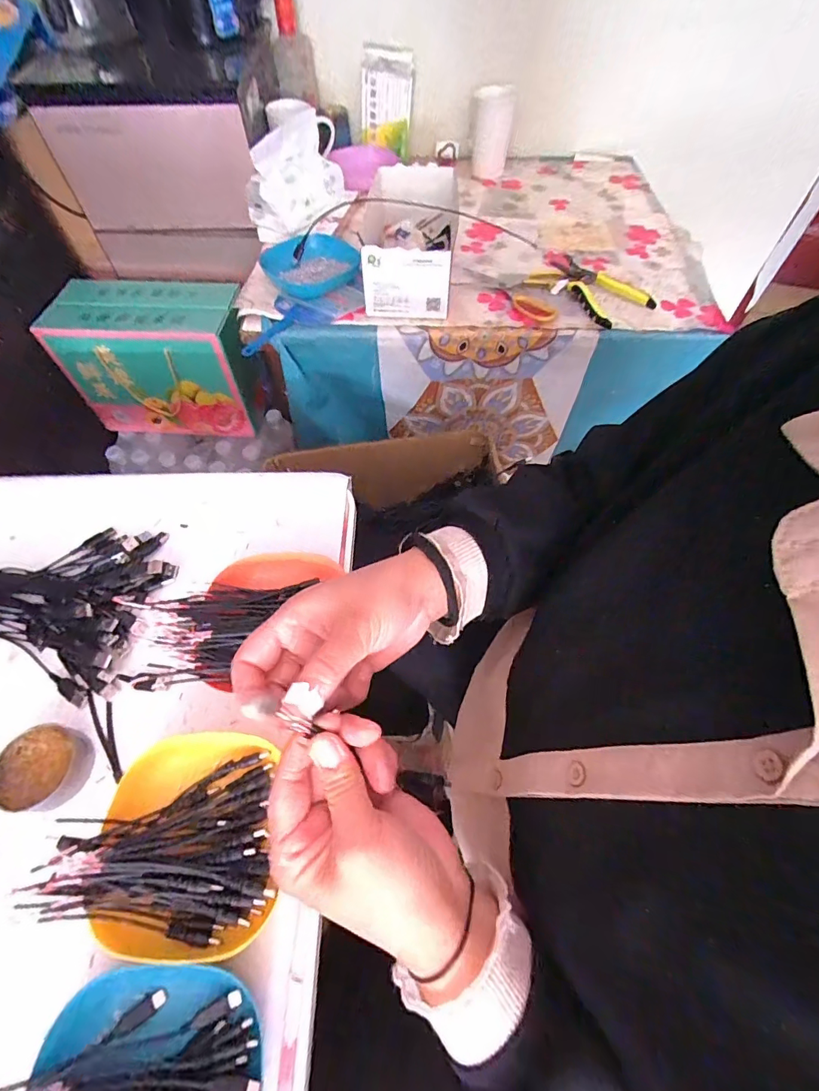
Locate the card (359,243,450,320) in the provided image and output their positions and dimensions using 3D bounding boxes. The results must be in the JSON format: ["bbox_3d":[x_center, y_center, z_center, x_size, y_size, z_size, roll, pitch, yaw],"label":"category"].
[{"bbox_3d":[-0.004,-0.363,0.631,0.118,0.098,0.008,4,64,1],"label":"card"}]

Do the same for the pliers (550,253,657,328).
[{"bbox_3d":[0.285,-0.398,0.689,0.109,0.022,0.166,-25,62,-14],"label":"pliers"}]

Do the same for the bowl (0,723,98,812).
[{"bbox_3d":[-0.300,0.182,0.374,0.065,0.022,0.061,0,59,0],"label":"bowl"}]

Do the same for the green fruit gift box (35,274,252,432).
[{"bbox_3d":[-0.478,-0.362,0.898,0.322,0.232,0.149,3,59,1],"label":"green fruit gift box"}]

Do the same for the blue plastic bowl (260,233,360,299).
[{"bbox_3d":[-0.155,-0.437,0.706,0.136,0.032,0.122,22,61,12],"label":"blue plastic bowl"}]

